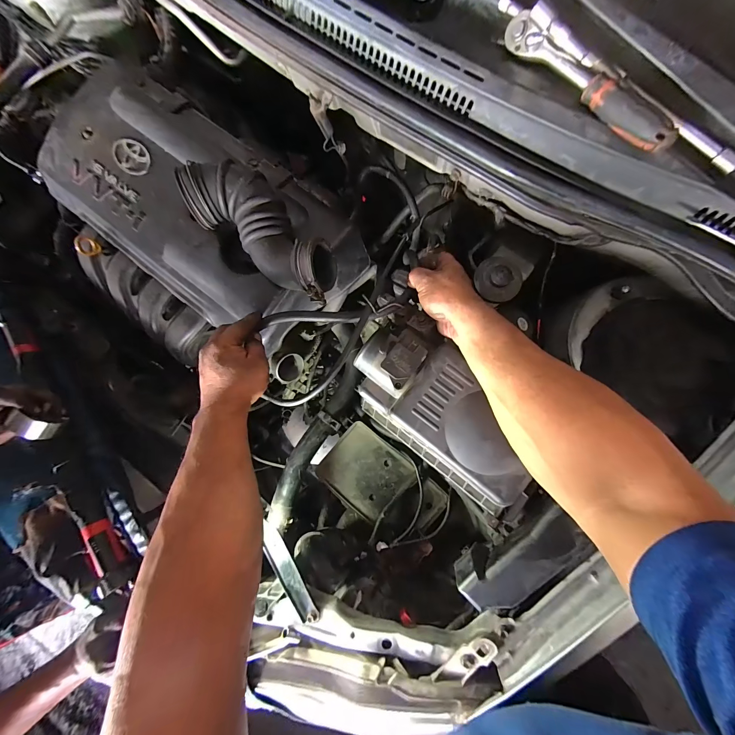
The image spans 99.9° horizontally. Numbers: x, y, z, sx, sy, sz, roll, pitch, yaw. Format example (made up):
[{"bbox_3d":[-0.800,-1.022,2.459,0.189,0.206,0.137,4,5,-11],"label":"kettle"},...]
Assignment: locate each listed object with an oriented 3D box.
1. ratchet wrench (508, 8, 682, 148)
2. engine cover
[{"bbox_3d":[0.203,-0.268,0.286,0.023,0.033,0.188,-40,84,1],"label":"ratchet wrench"},{"bbox_3d":[-0.308,-0.281,0.533,0.566,0.082,0.276,39,90,6],"label":"engine cover"}]

